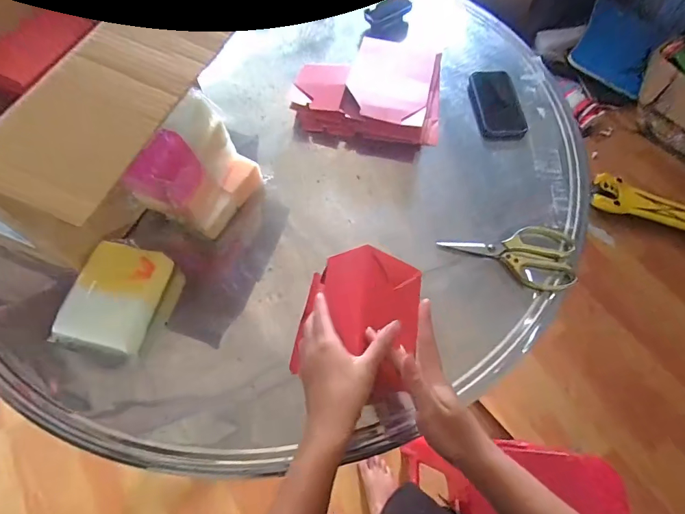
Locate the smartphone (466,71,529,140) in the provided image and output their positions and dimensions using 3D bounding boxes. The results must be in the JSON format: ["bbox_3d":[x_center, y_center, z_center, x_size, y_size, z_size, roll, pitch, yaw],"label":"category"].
[{"bbox_3d":[0.291,-0.292,0.744,0.086,0.017,0.171,-7,66,5],"label":"smartphone"}]

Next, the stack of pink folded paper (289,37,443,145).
[{"bbox_3d":[0.059,-0.337,0.744,0.264,0.053,0.250,12,64,7],"label":"stack of pink folded paper"}]

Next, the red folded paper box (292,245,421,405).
[{"bbox_3d":[0.023,0.067,0.445,0.130,0.067,0.163,11,67,4],"label":"red folded paper box"}]

